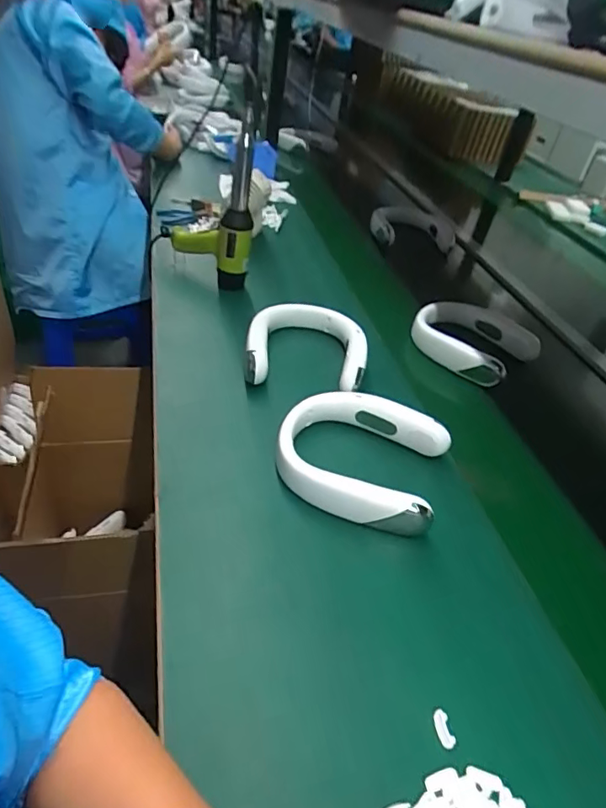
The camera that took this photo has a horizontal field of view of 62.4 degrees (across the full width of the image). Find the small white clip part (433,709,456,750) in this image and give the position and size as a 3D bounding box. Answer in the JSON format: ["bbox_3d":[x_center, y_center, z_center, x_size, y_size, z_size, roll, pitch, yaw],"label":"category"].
[{"bbox_3d":[0.123,0.284,0.437,0.015,0.004,0.029,-2,42,-15],"label":"small white clip part"}]

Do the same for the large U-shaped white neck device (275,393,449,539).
[{"bbox_3d":[0.076,0.059,0.633,0.194,0.053,0.183,19,41,9],"label":"large U-shaped white neck device"}]

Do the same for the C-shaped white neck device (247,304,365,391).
[{"bbox_3d":[0.009,-0.097,0.780,0.182,0.057,0.186,12,40,1],"label":"C-shaped white neck device"}]

